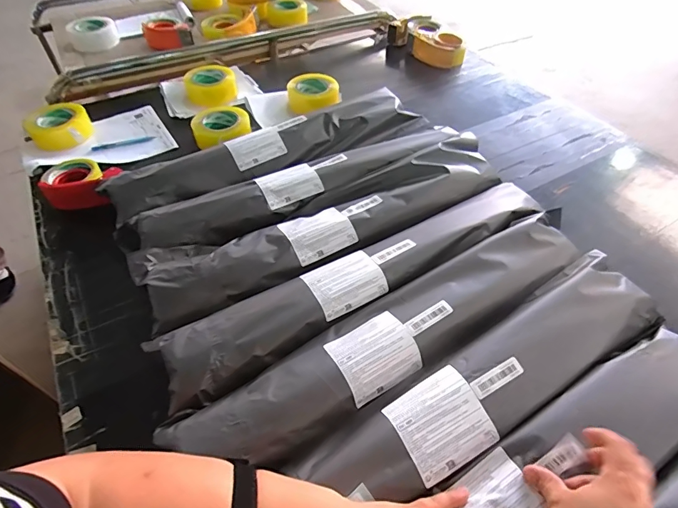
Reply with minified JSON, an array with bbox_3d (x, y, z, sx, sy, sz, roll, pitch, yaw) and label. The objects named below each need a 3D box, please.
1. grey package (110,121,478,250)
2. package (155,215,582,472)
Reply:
[{"bbox_3d":[-0.053,-0.129,0.721,0.639,0.061,0.113,-20,53,-17],"label":"grey package"},{"bbox_3d":[0.085,0.102,0.527,0.583,0.050,0.104,-25,54,-20],"label":"package"}]

